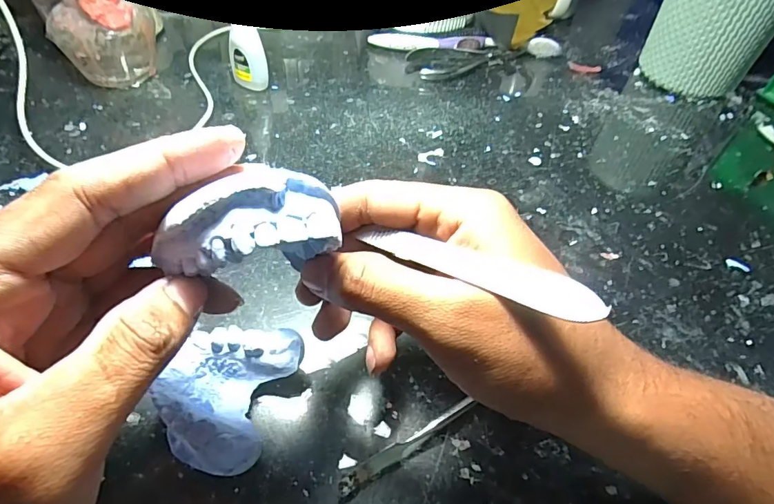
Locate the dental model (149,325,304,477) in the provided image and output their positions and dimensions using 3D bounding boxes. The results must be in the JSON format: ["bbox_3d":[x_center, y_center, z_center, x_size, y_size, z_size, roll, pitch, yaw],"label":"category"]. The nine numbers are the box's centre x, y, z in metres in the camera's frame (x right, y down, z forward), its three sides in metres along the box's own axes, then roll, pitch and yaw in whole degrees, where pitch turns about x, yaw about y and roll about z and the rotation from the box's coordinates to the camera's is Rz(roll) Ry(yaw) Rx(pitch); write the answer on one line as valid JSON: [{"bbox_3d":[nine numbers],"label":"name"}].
[{"bbox_3d":[-0.072,0.063,0.213,0.050,0.026,0.064,15,50,8],"label":"dental model"}]

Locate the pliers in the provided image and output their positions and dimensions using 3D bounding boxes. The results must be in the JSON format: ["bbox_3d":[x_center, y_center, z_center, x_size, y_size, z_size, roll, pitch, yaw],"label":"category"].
[{"bbox_3d":[0.079,-0.183,0.453,0.120,0.008,0.044,-10,51,-12],"label":"pliers"}]

